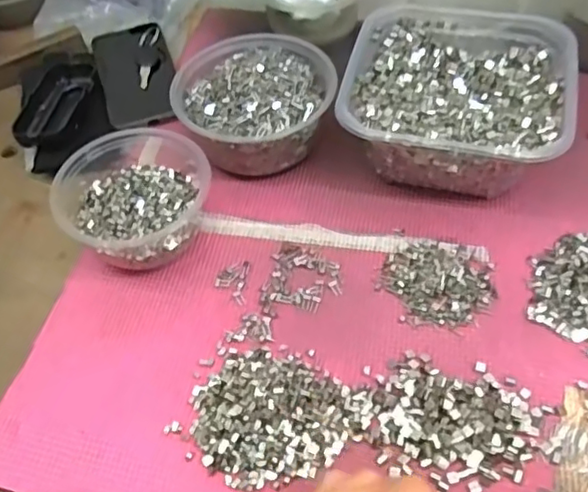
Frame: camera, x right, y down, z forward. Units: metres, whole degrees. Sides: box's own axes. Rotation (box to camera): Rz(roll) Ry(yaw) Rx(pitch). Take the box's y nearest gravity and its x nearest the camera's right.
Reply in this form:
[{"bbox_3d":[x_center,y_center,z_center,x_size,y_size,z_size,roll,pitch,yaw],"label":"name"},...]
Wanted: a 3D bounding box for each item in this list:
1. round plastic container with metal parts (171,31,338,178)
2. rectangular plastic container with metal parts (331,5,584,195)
[{"bbox_3d":[-0.033,-0.124,0.541,0.132,0.062,0.142,9,53,12],"label":"round plastic container with metal parts"},{"bbox_3d":[0.135,-0.122,0.523,0.174,0.069,0.180,10,53,13],"label":"rectangular plastic container with metal parts"}]

